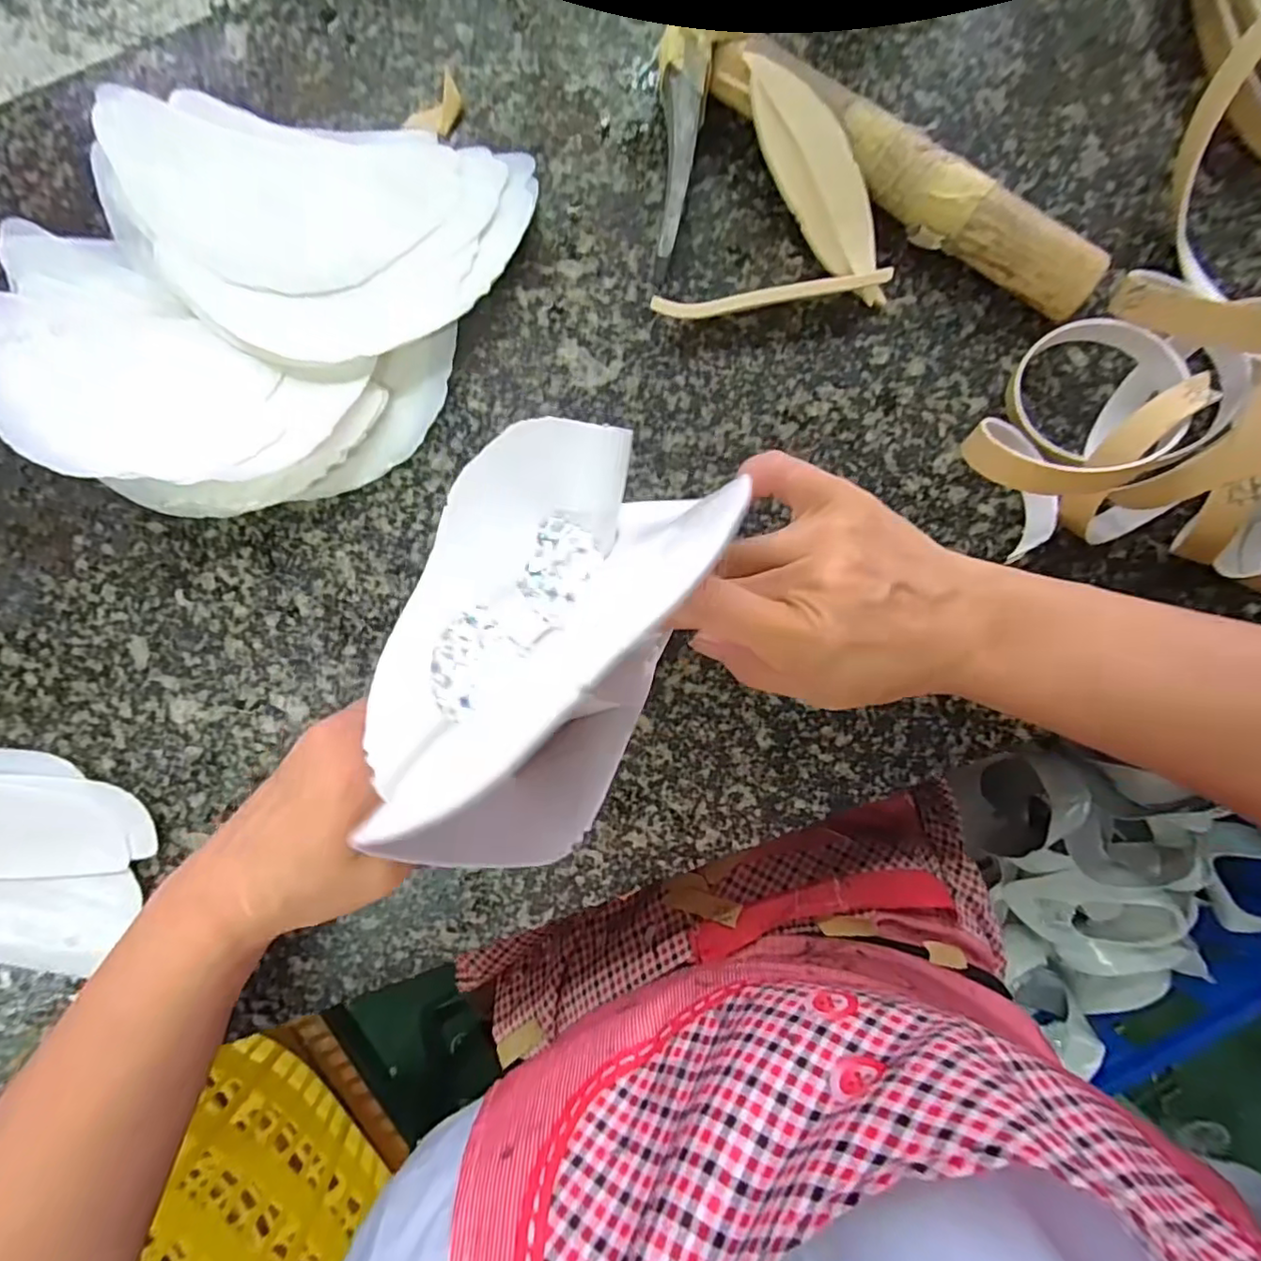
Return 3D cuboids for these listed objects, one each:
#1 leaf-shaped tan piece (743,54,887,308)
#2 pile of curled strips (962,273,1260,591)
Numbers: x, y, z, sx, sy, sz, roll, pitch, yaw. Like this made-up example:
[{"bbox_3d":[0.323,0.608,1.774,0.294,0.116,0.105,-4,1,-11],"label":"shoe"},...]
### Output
[{"bbox_3d":[0.071,-0.165,0.220,0.024,0.004,0.089,-29,109,24],"label":"leaf-shaped tan piece"},{"bbox_3d":[0.205,-0.074,0.214,0.141,0.064,0.108,9,95,-1],"label":"pile of curled strips"}]

